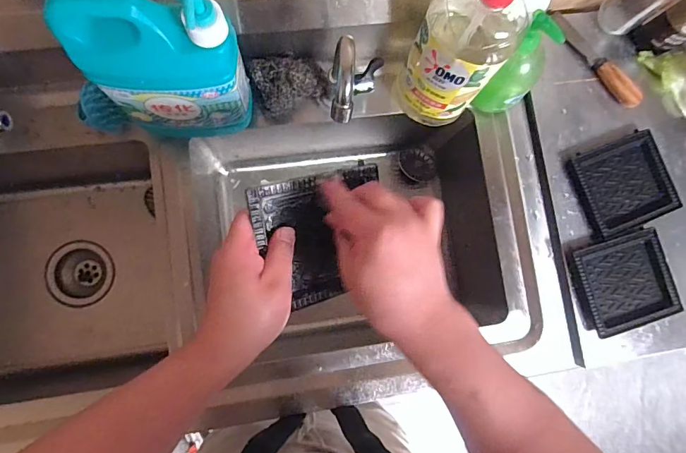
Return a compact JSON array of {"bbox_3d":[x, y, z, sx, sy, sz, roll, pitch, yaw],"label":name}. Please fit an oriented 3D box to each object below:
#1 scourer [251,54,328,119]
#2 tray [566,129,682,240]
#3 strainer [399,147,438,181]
[{"bbox_3d":[-0.071,-0.187,0.544,0.092,0.046,0.068,-18,87,-7],"label":"scourer"},{"bbox_3d":[0.416,-0.063,0.604,0.137,0.018,0.128,-21,87,-7],"label":"tray"},{"bbox_3d":[0.145,-0.121,0.787,0.074,0.020,0.061,2,84,-5],"label":"strainer"}]

